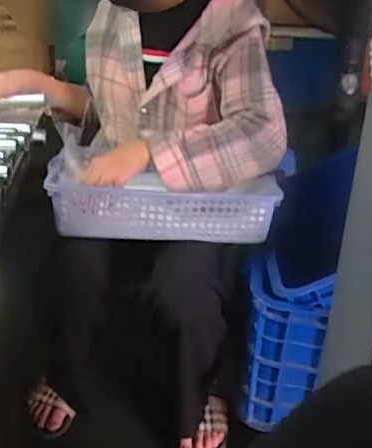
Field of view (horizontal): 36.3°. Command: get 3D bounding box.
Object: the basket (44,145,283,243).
[{"bbox_3d":[-0.039,-0.058,0.959,0.361,0.091,0.246,2,25,-1],"label":"basket"}]

